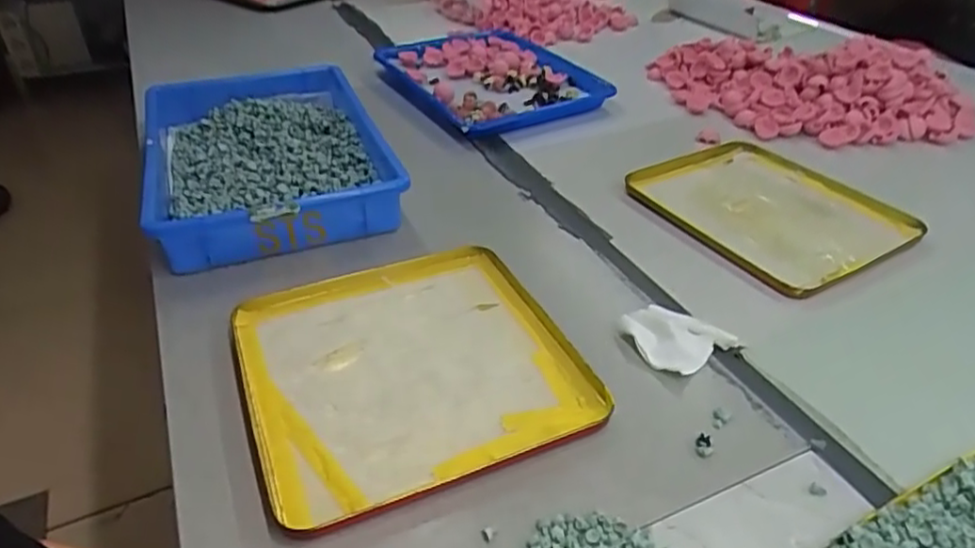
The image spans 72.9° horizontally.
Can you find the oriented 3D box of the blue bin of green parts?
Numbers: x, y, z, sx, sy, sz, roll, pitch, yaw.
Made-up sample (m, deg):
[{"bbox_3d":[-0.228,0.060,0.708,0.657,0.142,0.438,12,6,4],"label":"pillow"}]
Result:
[{"bbox_3d":[-0.267,-0.153,0.793,0.259,0.070,0.447,-14,38,-16],"label":"blue bin of green parts"}]

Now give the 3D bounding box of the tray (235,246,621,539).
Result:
[{"bbox_3d":[-0.063,0.070,0.516,0.237,0.019,0.244,-17,39,-19],"label":"tray"}]

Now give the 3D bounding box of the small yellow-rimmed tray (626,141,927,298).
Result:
[{"bbox_3d":[0.295,-0.072,0.688,0.202,0.020,0.238,-20,40,-23],"label":"small yellow-rimmed tray"}]

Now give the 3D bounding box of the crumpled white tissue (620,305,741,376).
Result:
[{"bbox_3d":[0.151,0.050,0.539,0.071,0.016,0.074,-23,41,-26],"label":"crumpled white tissue"}]

